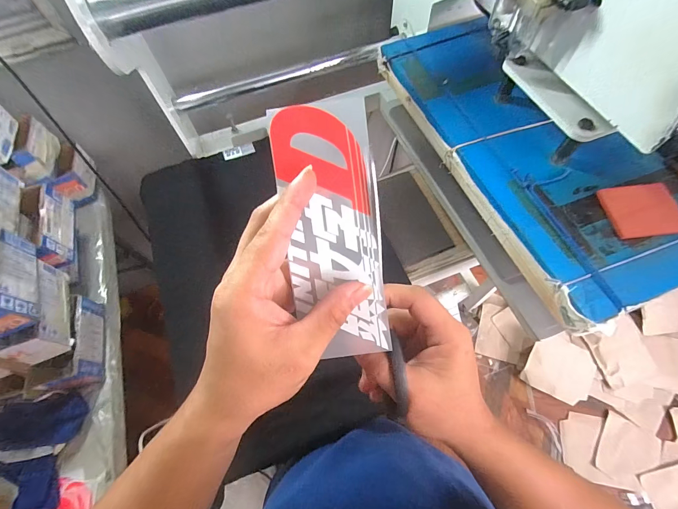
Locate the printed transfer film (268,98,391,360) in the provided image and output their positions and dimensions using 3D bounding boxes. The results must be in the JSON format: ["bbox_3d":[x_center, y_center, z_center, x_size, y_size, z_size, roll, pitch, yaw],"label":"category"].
[{"bbox_3d":[-0.003,-0.014,0.208,0.061,0.009,0.160,-8,96,-3],"label":"printed transfer film"}]

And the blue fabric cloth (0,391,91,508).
[{"bbox_3d":[-0.531,0.332,0.546,0.167,0.049,0.177,-6,63,0],"label":"blue fabric cloth"}]

